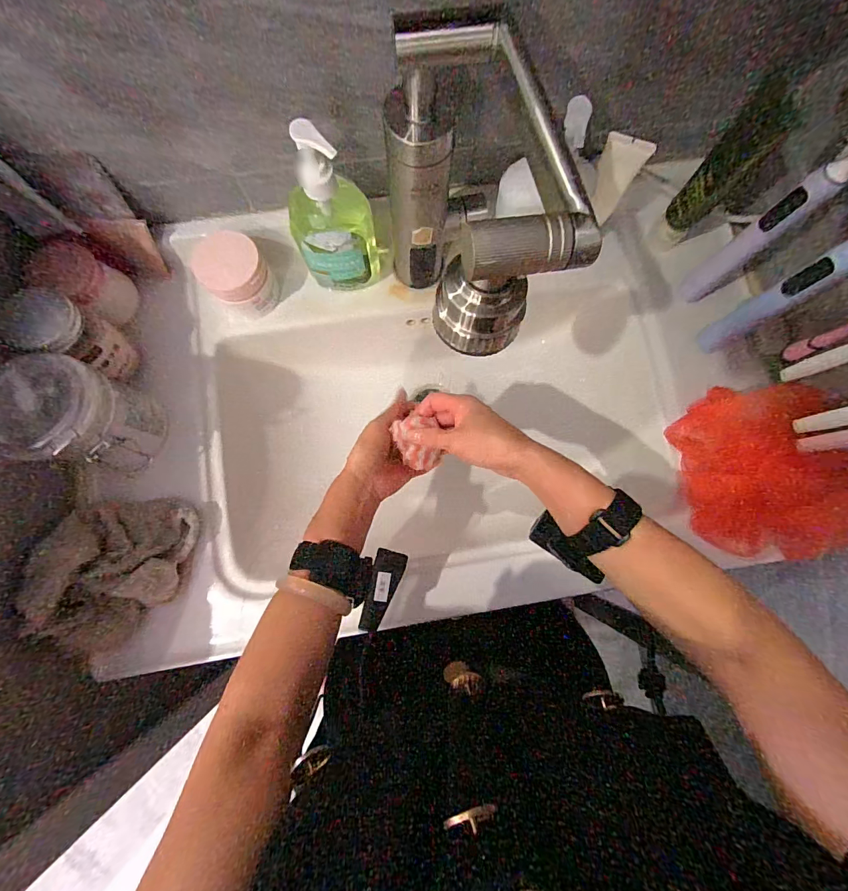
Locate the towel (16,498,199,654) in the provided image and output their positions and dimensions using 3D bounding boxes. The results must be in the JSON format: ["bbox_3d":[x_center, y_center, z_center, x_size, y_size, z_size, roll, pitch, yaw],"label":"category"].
[{"bbox_3d":[-0.286,0.121,0.377,0.104,0.097,0.130,-11,81,-3],"label":"towel"}]

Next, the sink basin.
[{"bbox_3d":[0.009,-0.032,0.516,0.659,0.165,0.462,-7,80,-3],"label":"sink basin"}]

